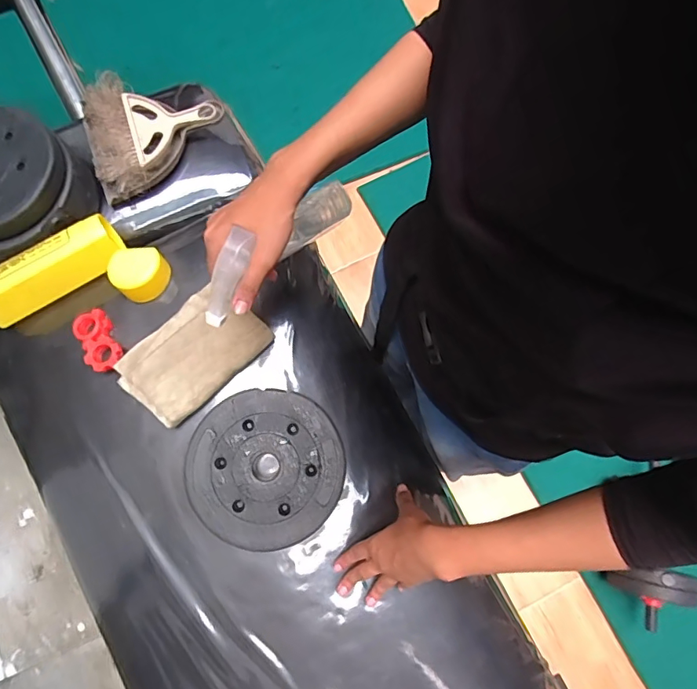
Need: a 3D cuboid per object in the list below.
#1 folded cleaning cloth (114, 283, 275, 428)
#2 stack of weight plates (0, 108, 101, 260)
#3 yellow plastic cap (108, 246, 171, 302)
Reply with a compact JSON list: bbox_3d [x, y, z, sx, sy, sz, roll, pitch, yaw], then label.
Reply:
[{"bbox_3d":[-0.184,0.010,0.556,0.163,0.021,0.103,-42,80,-9],"label":"folded cleaning cloth"},{"bbox_3d":[-0.431,-0.204,0.607,0.191,0.094,0.179,-23,77,-5],"label":"stack of weight plates"},{"bbox_3d":[-0.263,-0.094,0.585,0.066,0.035,0.064,0,76,0],"label":"yellow plastic cap"}]

